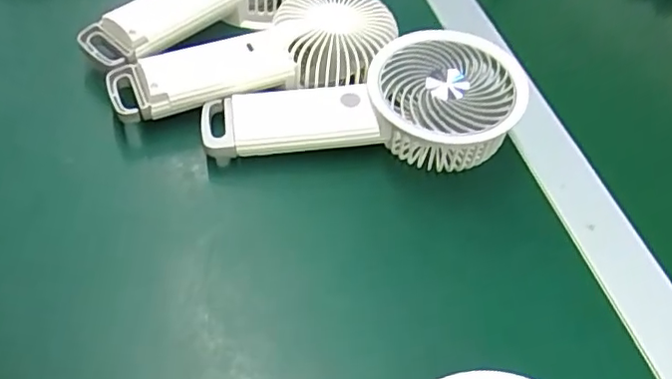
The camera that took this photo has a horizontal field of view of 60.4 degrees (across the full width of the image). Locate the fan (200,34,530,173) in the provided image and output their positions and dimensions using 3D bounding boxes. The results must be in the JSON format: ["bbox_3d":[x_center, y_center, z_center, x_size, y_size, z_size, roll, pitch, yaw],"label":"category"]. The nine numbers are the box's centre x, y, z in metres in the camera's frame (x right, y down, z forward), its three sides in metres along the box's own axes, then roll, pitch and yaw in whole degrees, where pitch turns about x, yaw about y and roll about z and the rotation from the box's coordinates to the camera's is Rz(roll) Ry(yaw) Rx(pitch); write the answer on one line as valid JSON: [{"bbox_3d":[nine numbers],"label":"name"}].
[{"bbox_3d":[0.016,-0.052,0.345,0.185,0.036,0.087,-1,53,-6],"label":"fan"}]

